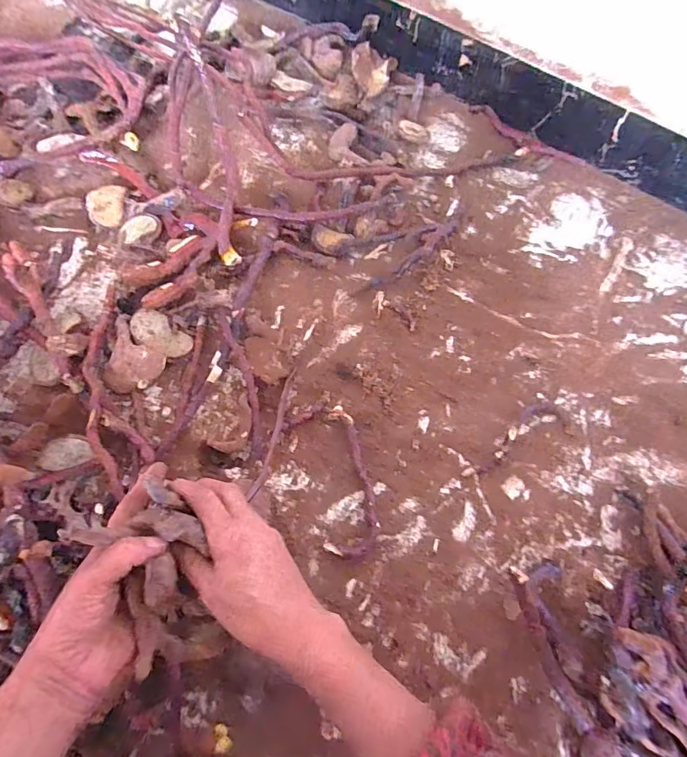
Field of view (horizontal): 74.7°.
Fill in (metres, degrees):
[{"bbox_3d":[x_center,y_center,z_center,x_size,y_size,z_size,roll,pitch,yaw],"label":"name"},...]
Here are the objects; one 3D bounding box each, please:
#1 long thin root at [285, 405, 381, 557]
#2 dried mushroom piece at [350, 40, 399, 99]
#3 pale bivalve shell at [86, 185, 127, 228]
[{"bbox_3d":[-0.006,0.109,0.497,0.075,0.016,0.174,-20,73,-9],"label":"long thin root"},{"bbox_3d":[0.041,-0.466,0.685,0.064,0.026,0.086,19,71,4],"label":"dried mushroom piece"},{"bbox_3d":[-0.317,-0.231,0.605,0.047,0.023,0.049,1,70,-2],"label":"pale bivalve shell"}]

